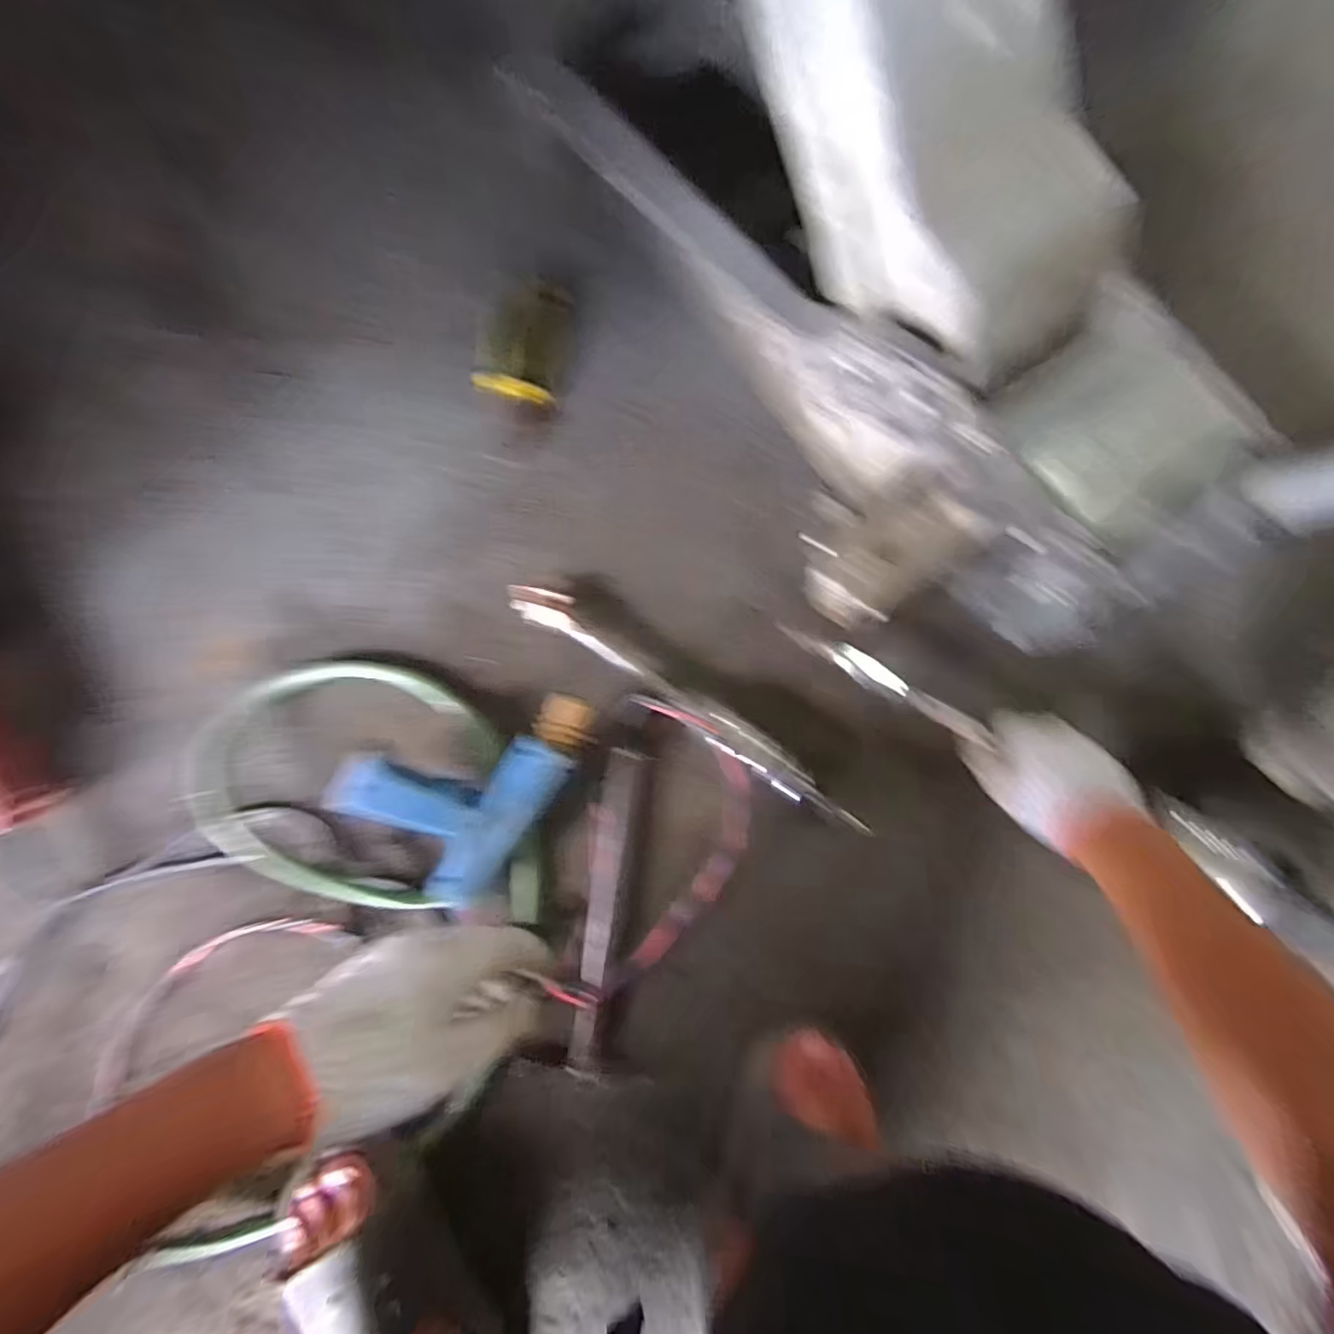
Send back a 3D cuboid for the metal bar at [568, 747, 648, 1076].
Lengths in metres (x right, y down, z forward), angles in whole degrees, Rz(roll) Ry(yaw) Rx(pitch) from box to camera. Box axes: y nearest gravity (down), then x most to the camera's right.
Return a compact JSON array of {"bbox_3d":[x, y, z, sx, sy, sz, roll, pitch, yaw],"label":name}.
[{"bbox_3d":[-0.057,0.223,0.545,0.034,0.008,0.288,9,84,-1],"label":"metal bar"}]

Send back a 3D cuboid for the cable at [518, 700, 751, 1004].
[{"bbox_3d":[-0.012,0.179,0.533,0.139,0.033,0.275,21,84,1],"label":"cable"}]

